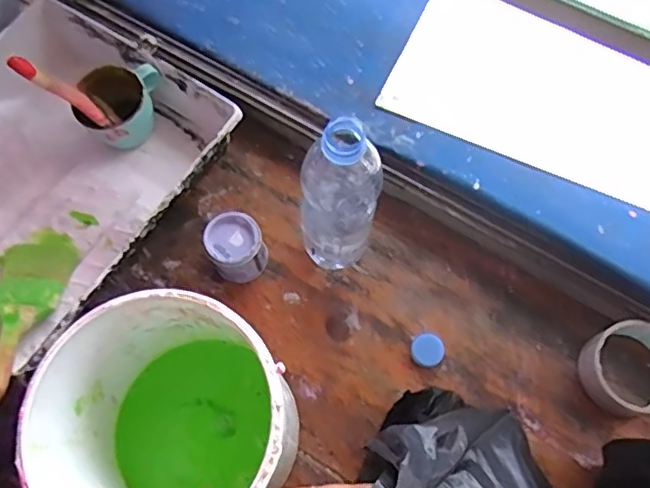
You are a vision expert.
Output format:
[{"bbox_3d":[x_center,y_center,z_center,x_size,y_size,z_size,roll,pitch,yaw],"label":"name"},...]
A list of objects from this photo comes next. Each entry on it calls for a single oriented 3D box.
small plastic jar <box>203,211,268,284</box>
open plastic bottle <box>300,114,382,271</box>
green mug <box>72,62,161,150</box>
[{"bbox_3d":[-0.090,0.004,0.606,0.055,0.058,0.054,-1,70,3],"label":"small plastic jar"},{"bbox_3d":[0.011,-0.034,0.522,0.068,0.207,0.056,6,70,5],"label":"open plastic bottle"},{"bbox_3d":[-0.222,-0.156,0.649,0.098,0.070,0.077,-36,72,-10],"label":"green mug"}]

